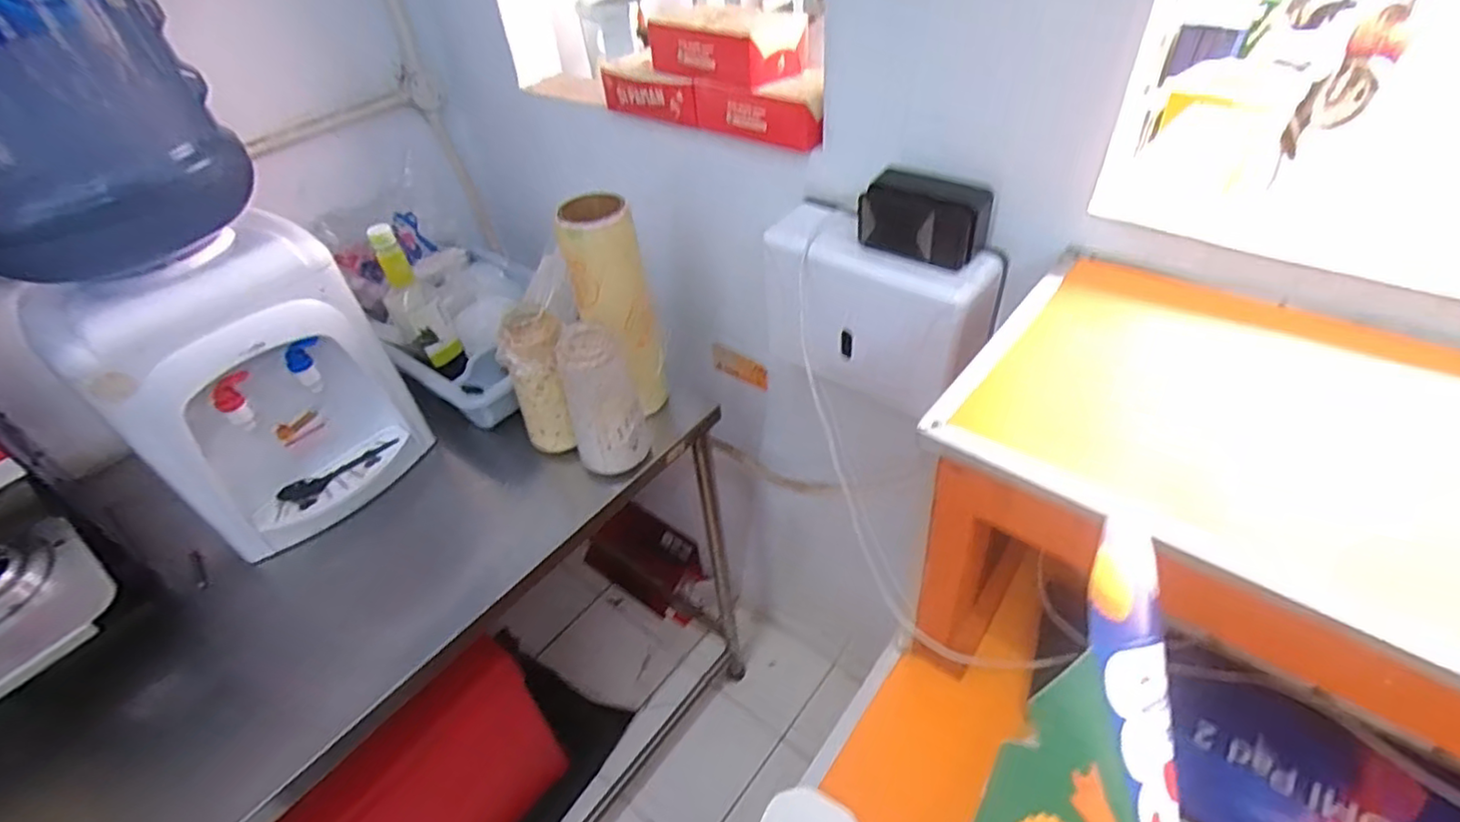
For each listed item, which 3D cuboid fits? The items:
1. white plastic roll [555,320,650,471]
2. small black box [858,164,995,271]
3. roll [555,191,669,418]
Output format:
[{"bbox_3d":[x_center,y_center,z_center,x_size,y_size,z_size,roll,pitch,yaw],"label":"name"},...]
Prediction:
[{"bbox_3d":[-0.169,-0.028,0.855,0.096,0.217,0.098,-3,43,3],"label":"white plastic roll"},{"bbox_3d":[0.202,-0.201,0.681,0.121,0.072,0.062,30,53,32],"label":"small black box"},{"bbox_3d":[-0.159,-0.137,0.908,0.095,0.302,0.106,-19,44,-14],"label":"roll"}]

